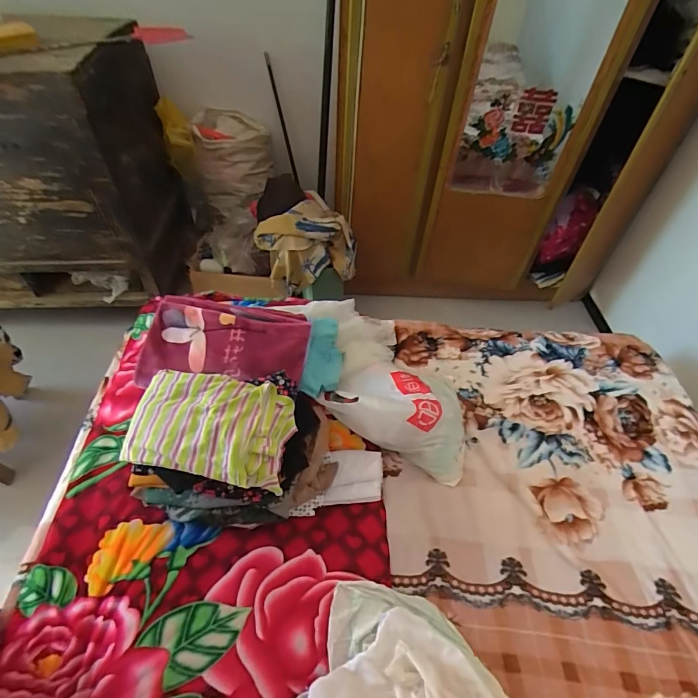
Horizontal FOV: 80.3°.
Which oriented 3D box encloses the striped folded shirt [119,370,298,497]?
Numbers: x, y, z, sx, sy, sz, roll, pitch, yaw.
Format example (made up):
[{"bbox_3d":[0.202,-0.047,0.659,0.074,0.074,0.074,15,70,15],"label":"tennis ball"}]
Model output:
[{"bbox_3d":[-0.236,0.128,0.697,0.268,0.067,0.175,8,50,3],"label":"striped folded shirt"}]

